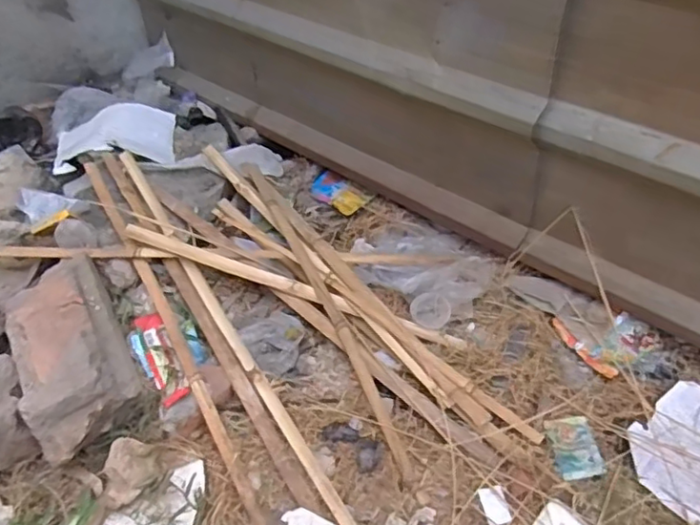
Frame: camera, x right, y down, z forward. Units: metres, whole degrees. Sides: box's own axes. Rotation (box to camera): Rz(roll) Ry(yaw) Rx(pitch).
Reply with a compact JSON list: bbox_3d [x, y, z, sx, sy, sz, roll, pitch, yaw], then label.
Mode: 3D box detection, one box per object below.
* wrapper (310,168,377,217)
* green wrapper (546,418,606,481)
[{"bbox_3d":[-0.025,-0.158,1.365,0.151,0.016,0.082,34,57,32],"label":"wrapper"},{"bbox_3d":[0.344,0.284,0.930,0.064,0.020,0.095,-7,46,-2],"label":"green wrapper"}]

